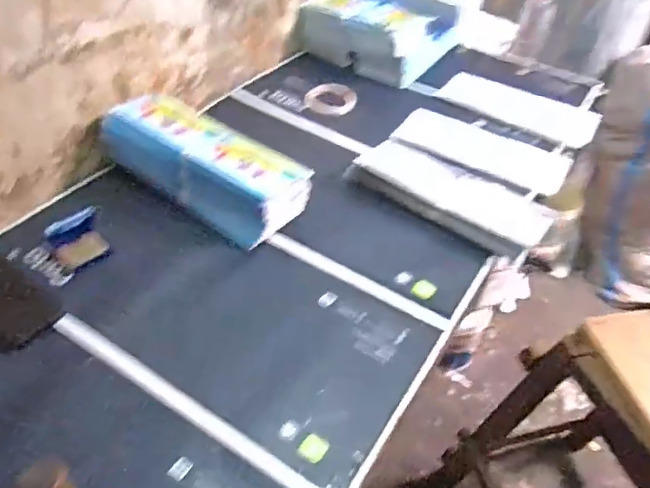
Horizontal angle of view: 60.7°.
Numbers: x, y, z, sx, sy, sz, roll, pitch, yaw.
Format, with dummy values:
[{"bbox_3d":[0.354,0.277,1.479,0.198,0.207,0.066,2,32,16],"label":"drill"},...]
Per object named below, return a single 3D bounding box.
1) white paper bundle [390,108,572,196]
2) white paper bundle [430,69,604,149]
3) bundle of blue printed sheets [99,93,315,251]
[{"bbox_3d":[0.294,-0.180,1.050,0.314,0.016,0.134,24,46,18],"label":"white paper bundle"},{"bbox_3d":[0.405,-0.289,1.171,0.317,0.023,0.133,28,47,21],"label":"white paper bundle"},{"bbox_3d":[-0.198,-0.132,0.879,0.324,0.089,0.139,28,47,21],"label":"bundle of blue printed sheets"}]

